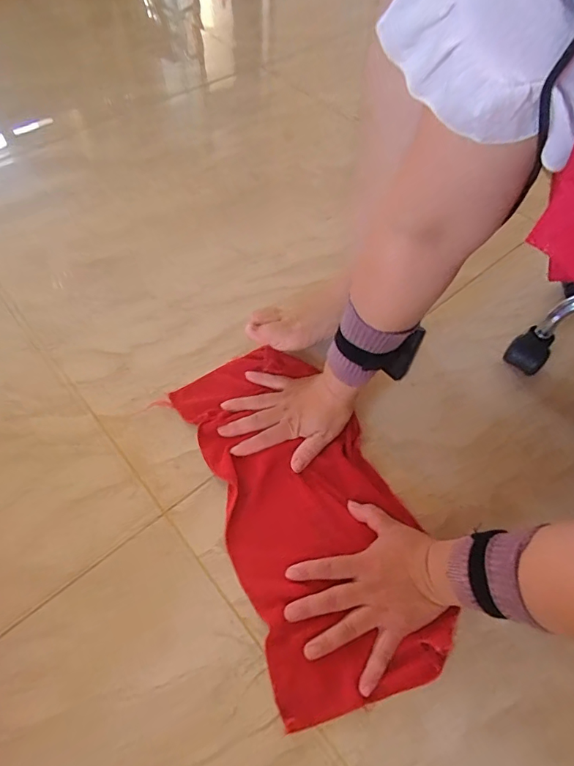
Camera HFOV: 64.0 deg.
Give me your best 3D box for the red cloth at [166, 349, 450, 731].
[{"bbox_3d":[0.018,0.128,0.534,0.197,0.020,0.415,-18,59,-13],"label":"red cloth"}]

